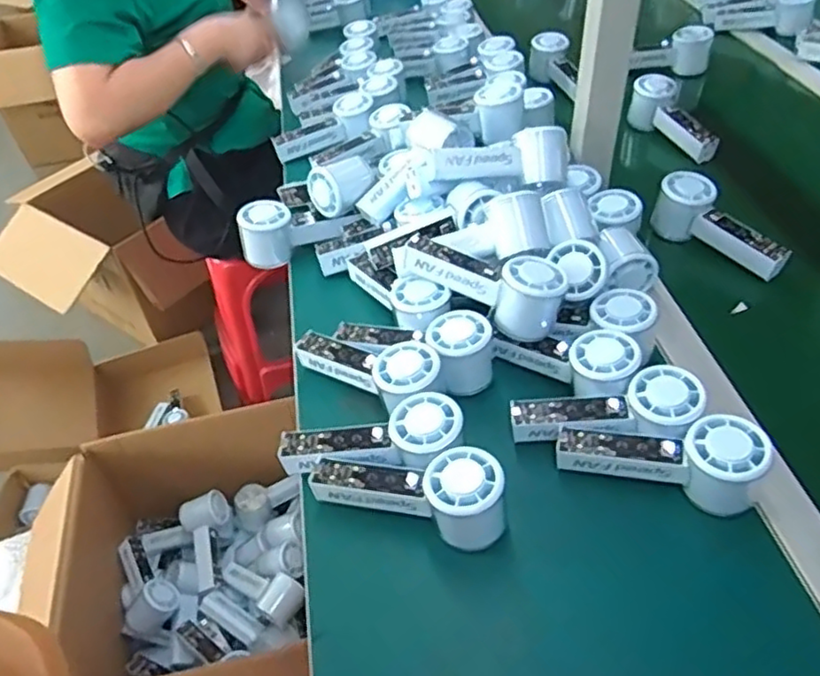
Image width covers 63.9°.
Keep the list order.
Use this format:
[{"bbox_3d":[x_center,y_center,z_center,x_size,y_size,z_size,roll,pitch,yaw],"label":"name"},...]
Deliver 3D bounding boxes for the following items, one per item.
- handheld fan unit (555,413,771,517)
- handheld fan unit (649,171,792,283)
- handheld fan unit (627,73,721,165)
[{"bbox_3d":[0.194,0.088,0.514,0.146,0.061,0.052,14,48,19],"label":"handheld fan unit"},{"bbox_3d":[0.339,-0.119,0.722,0.045,0.062,0.148,-36,67,-27],"label":"handheld fan unit"},{"bbox_3d":[0.360,-0.292,0.896,0.050,0.064,0.150,-26,64,-19],"label":"handheld fan unit"}]

